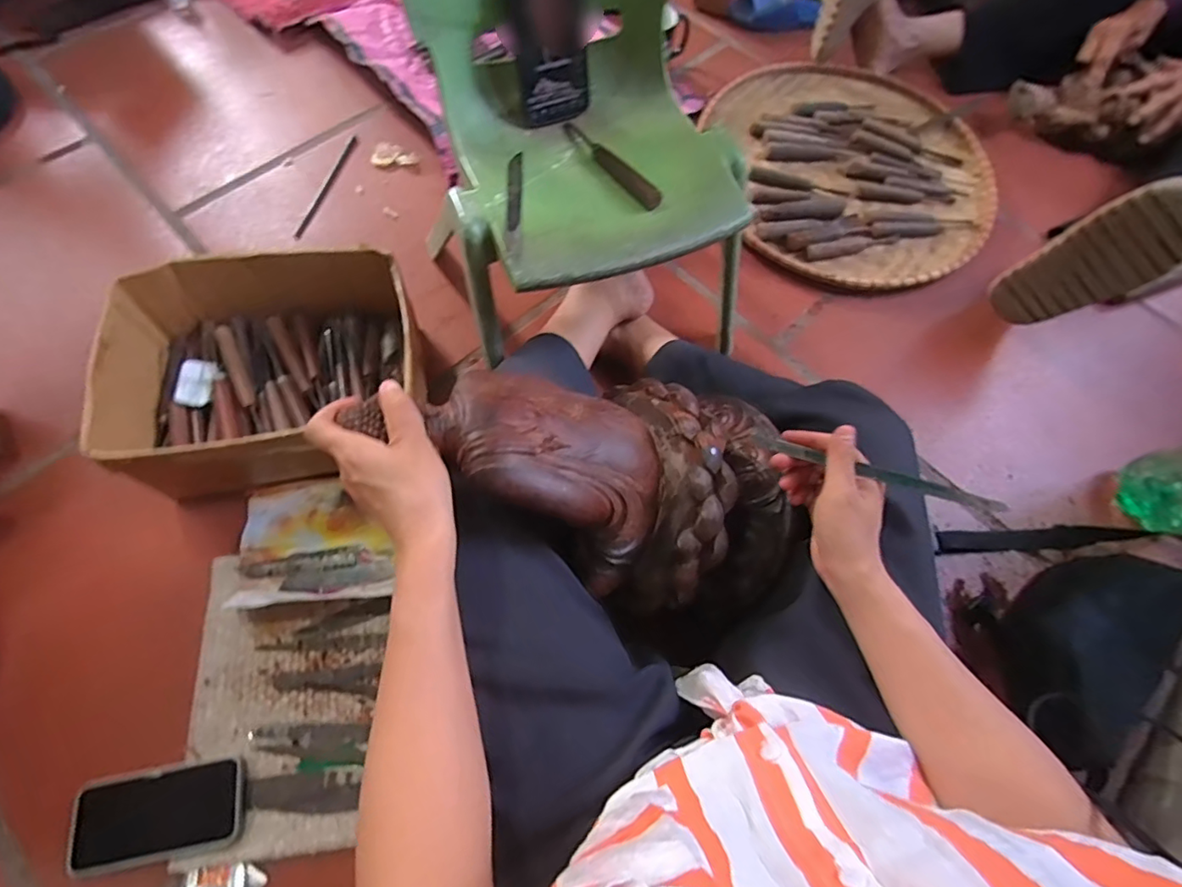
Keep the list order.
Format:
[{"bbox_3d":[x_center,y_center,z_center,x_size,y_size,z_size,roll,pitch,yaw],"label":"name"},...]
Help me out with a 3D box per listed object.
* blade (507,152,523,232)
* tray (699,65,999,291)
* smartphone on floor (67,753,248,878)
[{"bbox_3d":[-0.080,-0.267,0.601,0.016,0.004,0.132,1,56,-9],"label":"blade"},{"bbox_3d":[0.449,-0.483,0.988,0.441,0.056,0.494,-10,67,-8],"label":"tray"},{"bbox_3d":[-0.427,0.367,0.567,0.156,0.011,0.082,-7,66,-7],"label":"smartphone on floor"}]

